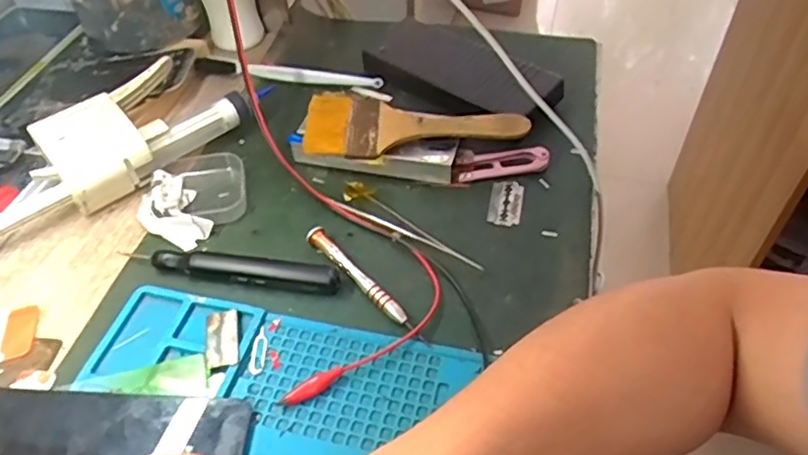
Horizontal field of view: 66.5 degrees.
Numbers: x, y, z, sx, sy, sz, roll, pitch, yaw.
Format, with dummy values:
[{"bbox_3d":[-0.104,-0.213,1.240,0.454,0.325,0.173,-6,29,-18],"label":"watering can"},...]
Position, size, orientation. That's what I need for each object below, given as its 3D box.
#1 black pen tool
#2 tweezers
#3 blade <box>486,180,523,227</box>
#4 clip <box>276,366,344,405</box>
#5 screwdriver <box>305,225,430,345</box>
[{"bbox_3d":[-0.113,0.026,0.401,0.144,0.015,0.018,6,47,6],"label":"black pen tool"},{"bbox_3d":[0.005,-0.001,0.427,0.118,0.007,0.021,26,53,23],"label":"tweezers"},{"bbox_3d":[0.073,-0.017,0.445,0.023,0.004,0.042,3,50,15],"label":"blade"},{"bbox_3d":[-0.051,0.089,0.346,0.039,0.009,0.010,-28,53,-23],"label":"clip"},{"bbox_3d":[-0.024,0.034,0.393,0.010,0.011,0.112,-34,55,-27],"label":"screwdriver"}]

